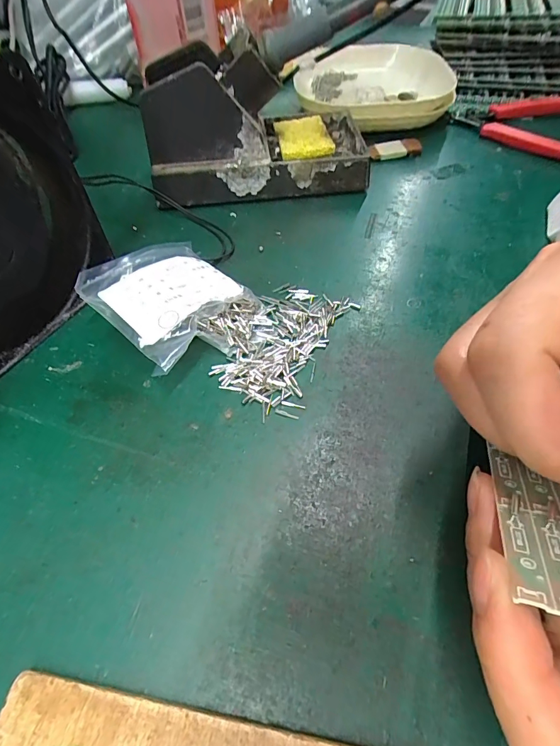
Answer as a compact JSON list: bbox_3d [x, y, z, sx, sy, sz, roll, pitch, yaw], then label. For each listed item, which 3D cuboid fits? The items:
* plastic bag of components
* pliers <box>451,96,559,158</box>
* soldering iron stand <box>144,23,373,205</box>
[{"bbox_3d":[-0.058,-0.039,0.224,0.072,0.026,0.086,-38,61,-22],"label":"plastic bag of components"},{"bbox_3d":[0.213,-0.231,0.358,0.101,0.013,0.112,20,57,16],"label":"pliers"},{"bbox_3d":[-0.016,-0.182,0.291,0.157,0.082,0.076,-8,54,-3],"label":"soldering iron stand"}]

